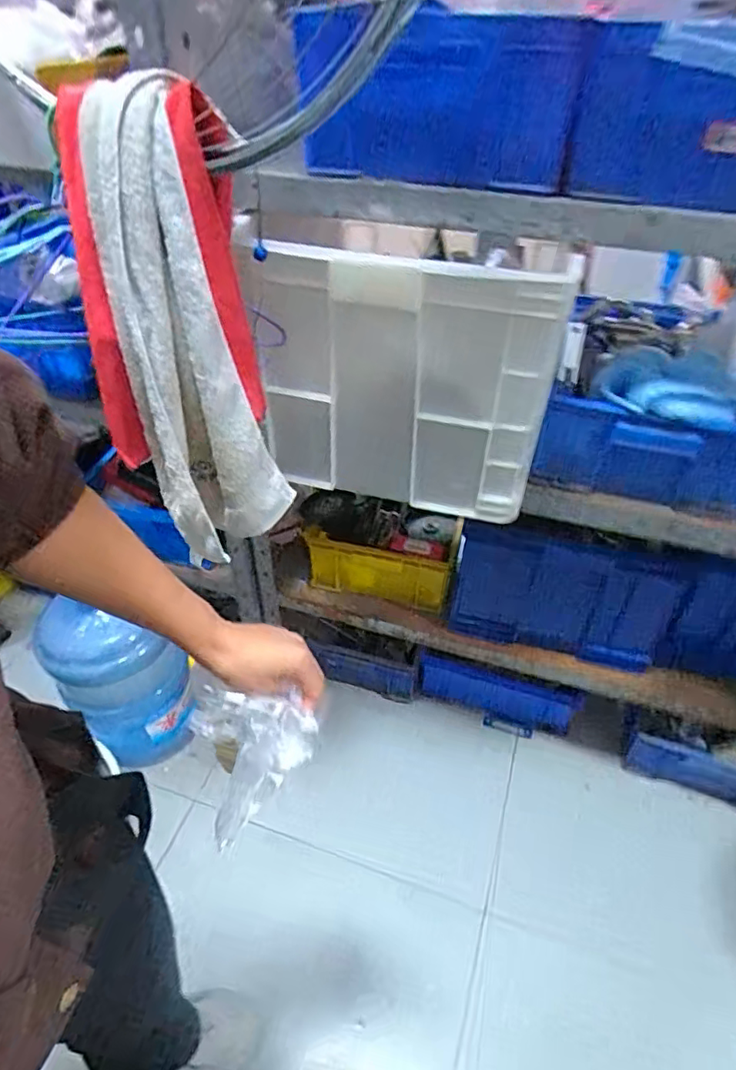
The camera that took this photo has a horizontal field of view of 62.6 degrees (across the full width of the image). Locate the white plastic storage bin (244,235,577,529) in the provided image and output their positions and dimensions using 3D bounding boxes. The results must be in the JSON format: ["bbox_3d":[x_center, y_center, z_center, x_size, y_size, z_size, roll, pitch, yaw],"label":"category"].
[{"bbox_3d":[0.037,-0.171,0.745,0.346,0.314,0.046,12,44,12],"label":"white plastic storage bin"}]

